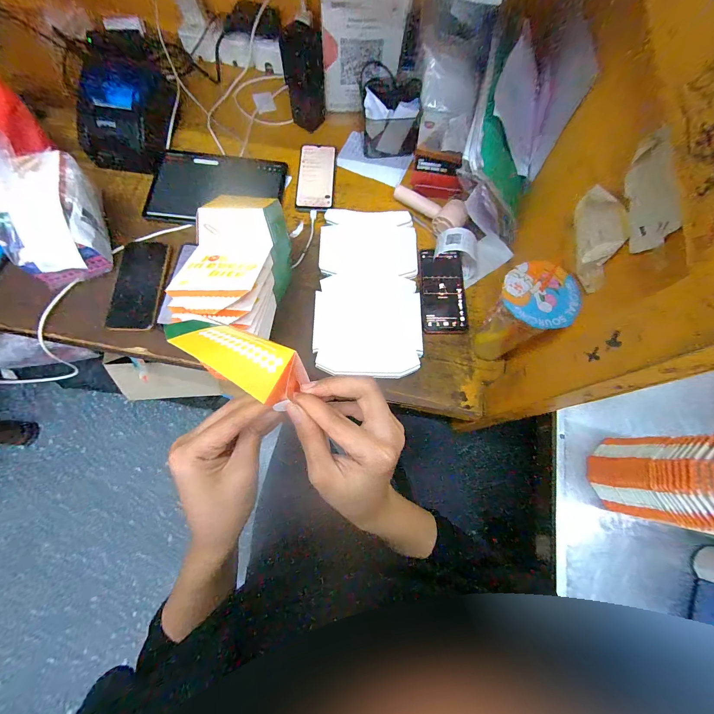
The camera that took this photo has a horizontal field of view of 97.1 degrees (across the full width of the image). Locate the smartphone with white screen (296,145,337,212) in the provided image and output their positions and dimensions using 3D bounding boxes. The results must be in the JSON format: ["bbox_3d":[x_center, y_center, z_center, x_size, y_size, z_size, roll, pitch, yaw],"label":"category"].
[{"bbox_3d":[-0.081,-0.364,0.634,0.074,0.008,0.162,1,72,-2],"label":"smartphone with white screen"}]

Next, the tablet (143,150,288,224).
[{"bbox_3d":[-0.272,-0.332,0.615,0.249,0.011,0.160,5,72,-1],"label":"tablet"}]

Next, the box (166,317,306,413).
[{"bbox_3d":[-0.098,-0.004,0.253,0.127,0.025,0.044,24,72,19],"label":"box"}]

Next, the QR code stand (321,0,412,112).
[{"bbox_3d":[0.010,-0.556,0.602,0.147,0.197,0.020,3,72,-1],"label":"QR code stand"}]

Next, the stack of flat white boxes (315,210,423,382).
[{"bbox_3d":[0.020,-0.124,0.565,0.178,0.014,0.319,1,72,-2],"label":"stack of flat white boxes"}]

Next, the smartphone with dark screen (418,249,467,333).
[{"bbox_3d":[0.153,-0.121,0.564,0.082,0.010,0.164,-1,72,-3],"label":"smartphone with dark screen"}]

